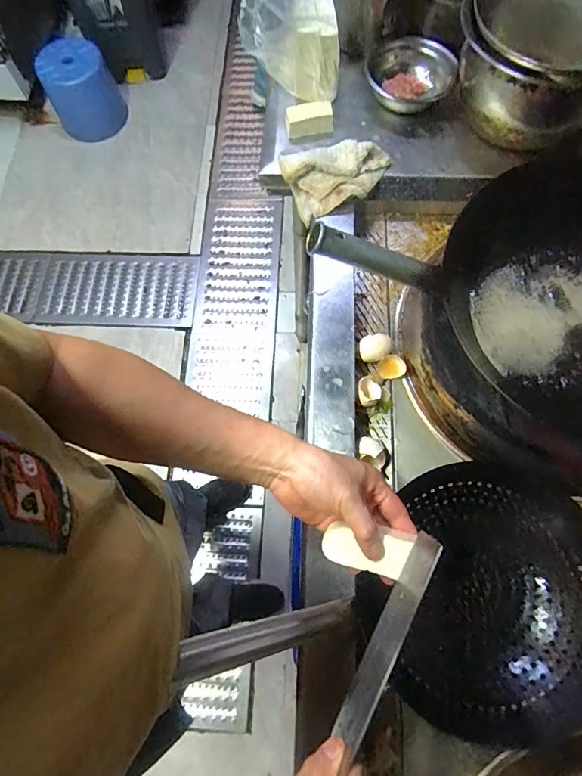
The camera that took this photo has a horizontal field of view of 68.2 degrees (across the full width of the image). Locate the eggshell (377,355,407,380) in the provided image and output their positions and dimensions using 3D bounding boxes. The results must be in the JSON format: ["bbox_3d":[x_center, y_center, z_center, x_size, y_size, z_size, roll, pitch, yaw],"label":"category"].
[{"bbox_3d":[0.153,-0.031,0.656,0.037,0.017,0.034,0,72,1],"label":"eggshell"}]

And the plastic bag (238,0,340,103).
[{"bbox_3d":[-0.004,-0.633,0.773,0.148,0.126,0.202,-12,72,-3],"label":"plastic bag"}]

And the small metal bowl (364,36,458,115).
[{"bbox_3d":[0.217,-0.569,0.780,0.134,0.057,0.128,0,72,1],"label":"small metal bowl"}]

